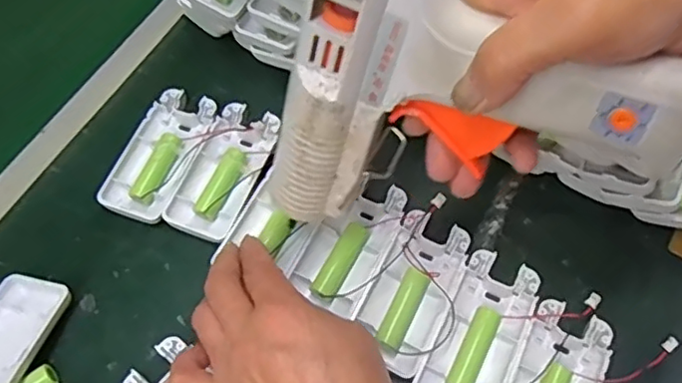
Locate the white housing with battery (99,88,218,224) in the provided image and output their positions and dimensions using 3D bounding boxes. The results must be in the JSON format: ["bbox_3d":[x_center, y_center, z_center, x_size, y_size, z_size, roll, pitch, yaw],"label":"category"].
[{"bbox_3d":[-0.115,-0.024,0.397,0.045,0.014,0.091,18,63,12],"label":"white housing with battery"}]

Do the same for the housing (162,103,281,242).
[{"bbox_3d":[-0.075,-0.013,0.397,0.043,0.014,0.093,18,64,12],"label":"housing"}]

